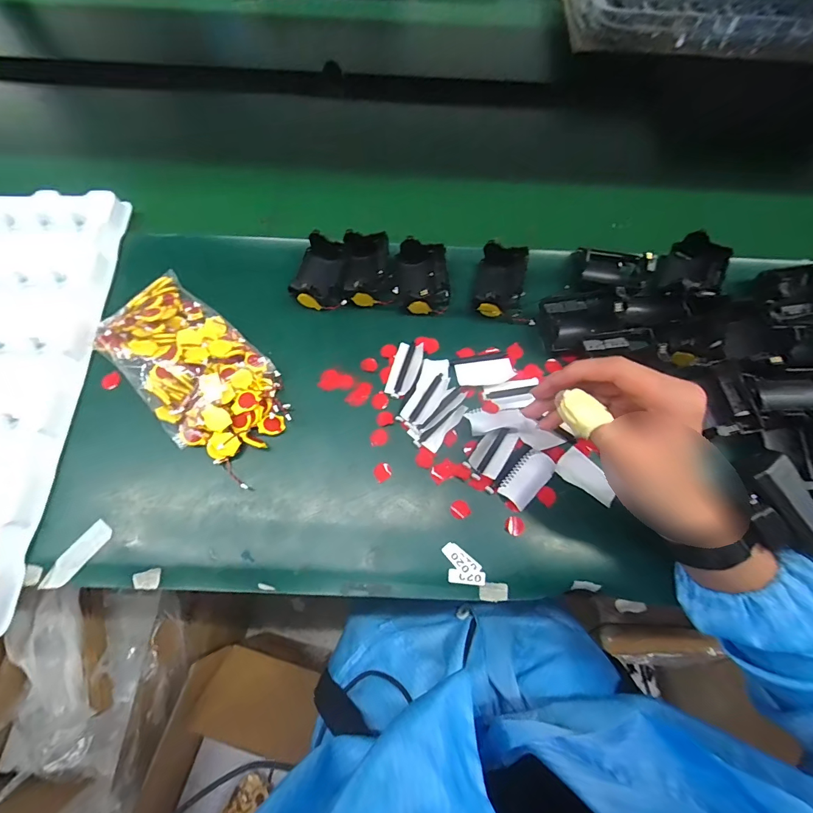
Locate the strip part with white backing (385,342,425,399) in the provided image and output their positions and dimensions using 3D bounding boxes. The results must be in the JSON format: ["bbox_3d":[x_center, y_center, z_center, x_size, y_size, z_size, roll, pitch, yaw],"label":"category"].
[{"bbox_3d":[-0.001,-0.037,0.394,0.026,0.009,0.060,16,68,5],"label":"strip part with white backing"}]

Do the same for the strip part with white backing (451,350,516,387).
[{"bbox_3d":[0.078,-0.037,0.406,0.058,0.012,0.034,-8,68,-5],"label":"strip part with white backing"}]

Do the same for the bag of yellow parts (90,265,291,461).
[{"bbox_3d":[-0.202,-0.039,0.379,0.103,0.035,0.202,-41,75,-16],"label":"bag of yellow parts"}]

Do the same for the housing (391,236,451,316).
[{"bbox_3d":[0.014,-0.136,0.420,0.058,0.036,0.074,-9,68,-6],"label":"housing"}]

